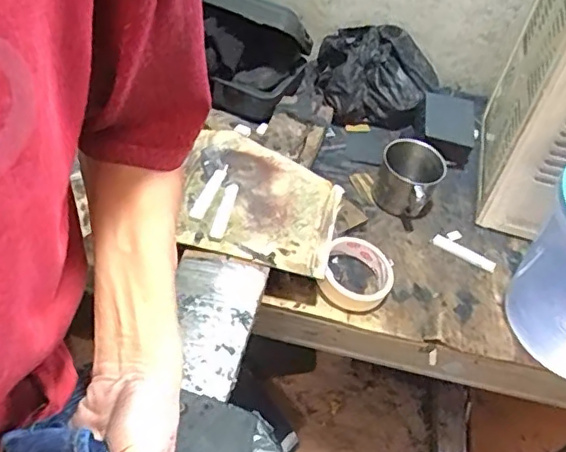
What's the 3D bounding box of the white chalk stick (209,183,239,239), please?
[{"bbox_3d":[-0.067,-0.019,0.660,0.015,0.009,0.082,14,47,4],"label":"white chalk stick"}]

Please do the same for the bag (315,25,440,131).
[{"bbox_3d":[0.149,-0.238,0.898,0.181,0.111,0.117,-1,48,-6],"label":"bag"}]

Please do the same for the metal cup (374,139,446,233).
[{"bbox_3d":[0.168,-0.061,0.769,0.078,0.080,0.077,3,47,-3],"label":"metal cup"}]

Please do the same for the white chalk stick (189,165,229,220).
[{"bbox_3d":[-0.086,-0.042,0.680,0.020,0.010,0.089,19,47,8],"label":"white chalk stick"}]

